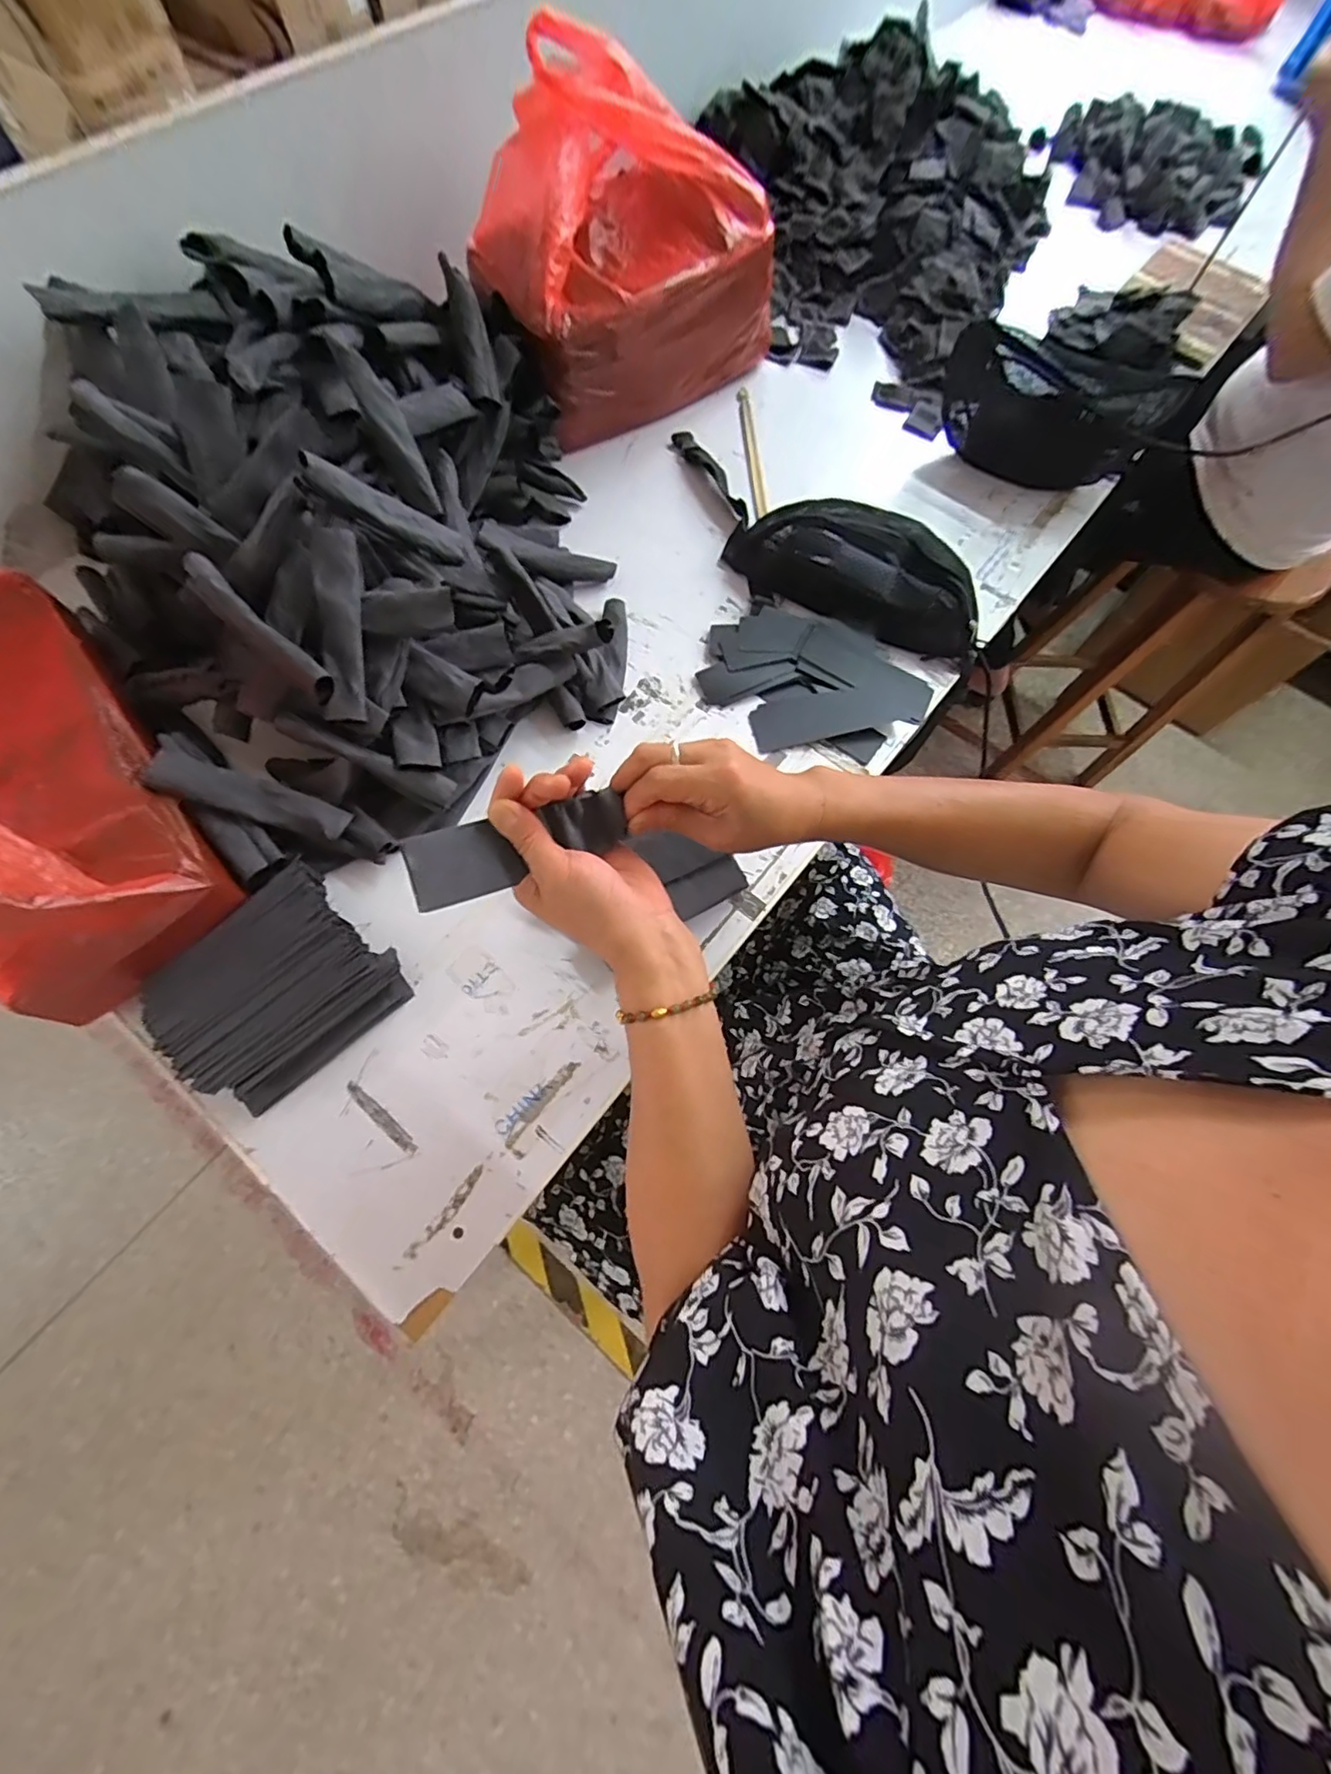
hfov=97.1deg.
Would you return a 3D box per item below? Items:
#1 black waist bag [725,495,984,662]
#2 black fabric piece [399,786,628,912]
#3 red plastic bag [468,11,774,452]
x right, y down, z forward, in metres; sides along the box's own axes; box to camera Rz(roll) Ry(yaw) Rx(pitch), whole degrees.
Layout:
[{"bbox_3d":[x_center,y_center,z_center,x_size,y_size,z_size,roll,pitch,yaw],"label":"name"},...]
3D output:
[{"bbox_3d":[0.216,-0.370,0.667,0.294,0.076,0.133,23,71,6],"label":"black waist bag"},{"bbox_3d":[-0.089,-0.026,0.353,0.127,0.013,0.041,-21,89,-18],"label":"black fabric piece"},{"bbox_3d":[-0.044,-0.728,0.678,0.219,0.239,0.351,42,74,12],"label":"red plastic bag"}]

